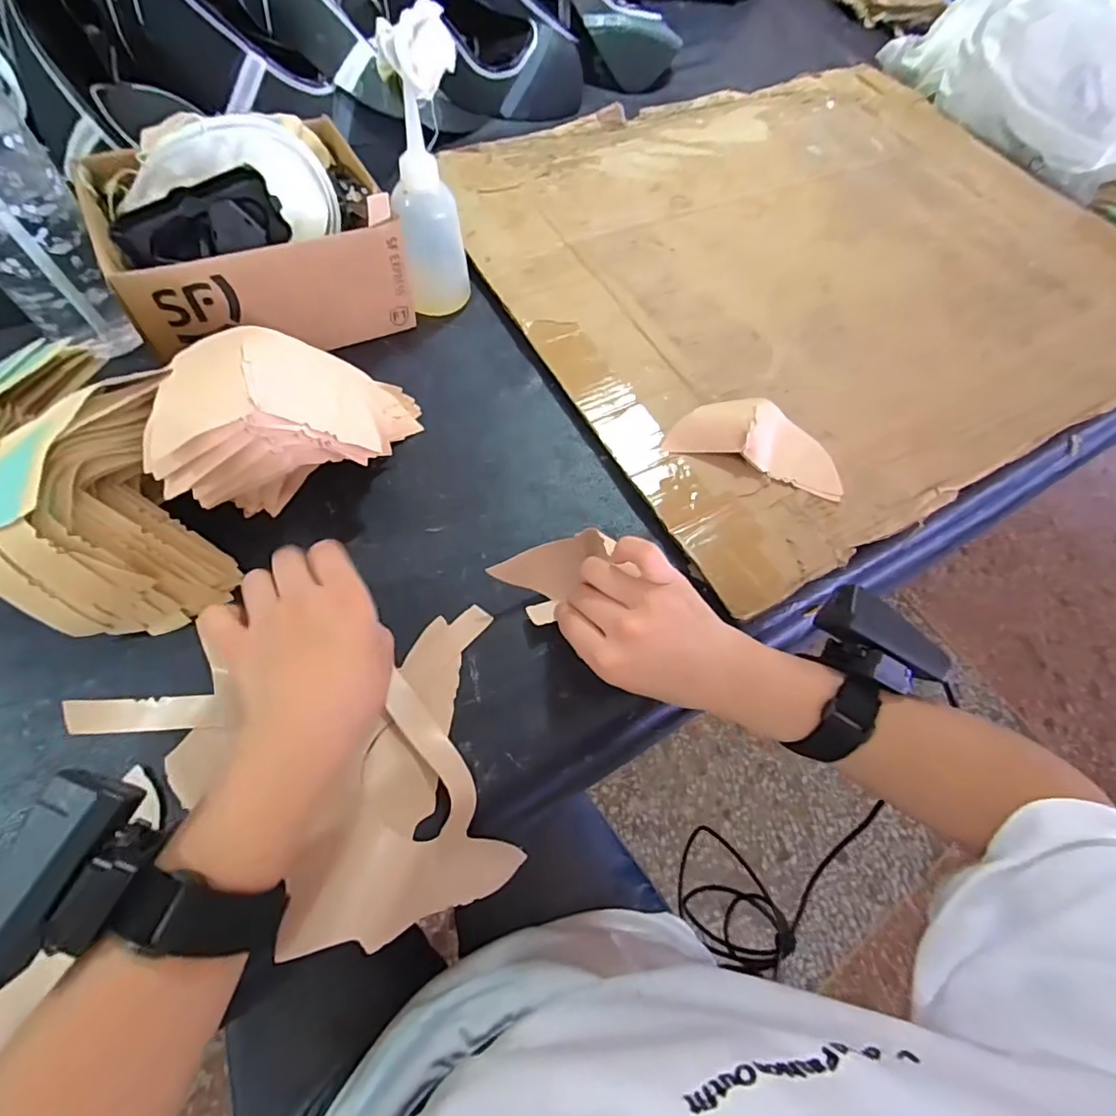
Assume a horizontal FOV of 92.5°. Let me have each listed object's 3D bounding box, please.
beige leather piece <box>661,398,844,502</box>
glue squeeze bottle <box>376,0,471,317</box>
[{"bbox_3d":[0.164,-0.095,0.432,0.140,0.032,0.051,19,62,1],"label":"beige leather piece"},{"bbox_3d":[-0.105,-0.292,0.431,0.057,0.198,0.063,-4,63,-8],"label":"glue squeeze bottle"}]

